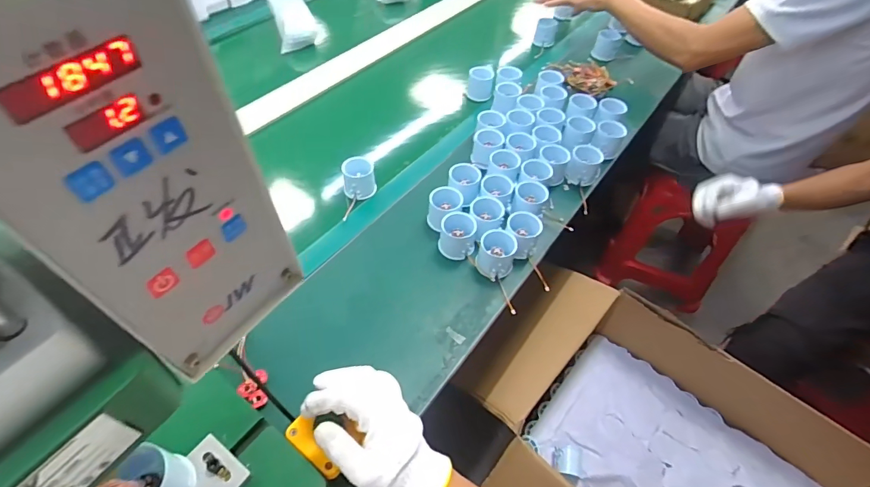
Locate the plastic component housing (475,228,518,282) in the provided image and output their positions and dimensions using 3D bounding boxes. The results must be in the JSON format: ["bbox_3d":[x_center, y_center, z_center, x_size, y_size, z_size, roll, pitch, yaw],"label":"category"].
[{"bbox_3d":[0.090,0.016,0.635,0.051,0.058,0.057,11,52,6],"label":"plastic component housing"}]

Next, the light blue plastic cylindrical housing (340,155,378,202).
[{"bbox_3d":[-0.127,-0.111,0.726,0.051,0.050,0.046,-4,52,-6],"label":"light blue plastic cylindrical housing"}]

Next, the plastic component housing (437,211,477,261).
[{"bbox_3d":[0.034,-0.010,0.655,0.056,0.052,0.055,7,51,3],"label":"plastic component housing"}]

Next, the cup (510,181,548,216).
[{"bbox_3d":[0.152,-0.068,0.701,0.050,0.056,0.045,13,52,8],"label":"cup"}]

